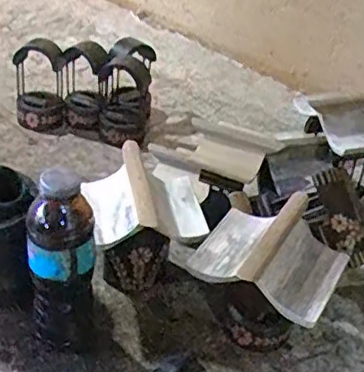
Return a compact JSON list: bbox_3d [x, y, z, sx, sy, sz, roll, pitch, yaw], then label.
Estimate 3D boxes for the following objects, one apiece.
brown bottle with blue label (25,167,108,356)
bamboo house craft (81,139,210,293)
[{"bbox_3d":[-0.099,0.062,0.529,0.069,0.185,0.068,-2,35,-13],"label":"brown bottle with blue label"},{"bbox_3d":[-0.043,0.043,0.619,0.119,0.117,0.122,-3,35,-14],"label":"bamboo house craft"}]

